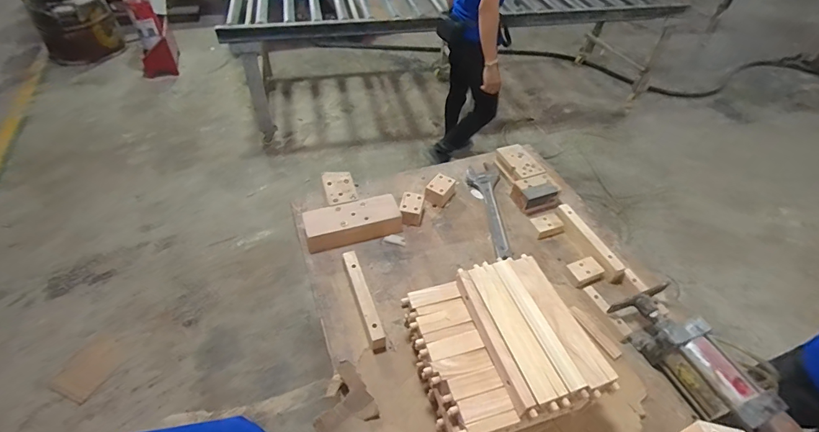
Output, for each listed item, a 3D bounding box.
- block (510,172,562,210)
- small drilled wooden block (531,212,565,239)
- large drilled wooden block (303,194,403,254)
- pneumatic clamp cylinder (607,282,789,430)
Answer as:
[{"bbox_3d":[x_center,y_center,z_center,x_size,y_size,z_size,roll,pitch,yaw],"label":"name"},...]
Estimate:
[{"bbox_3d":[0.347,-0.065,1.077,0.115,0.054,0.081,-15,49,-17],"label":"block"},{"bbox_3d":[0.356,0.024,1.021,0.078,0.029,0.052,-13,49,-15],"label":"small drilled wooden block"},{"bbox_3d":[-0.138,0.016,0.967,0.229,0.058,0.092,-12,49,-15],"label":"large drilled wooden block"},{"bbox_3d":[0.530,0.270,0.758,0.119,0.098,0.275,-13,49,-15],"label":"pneumatic clamp cylinder"}]

